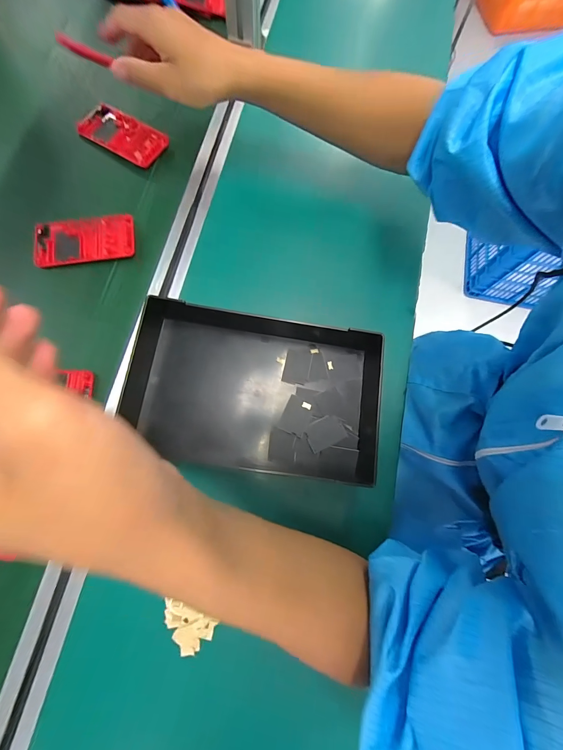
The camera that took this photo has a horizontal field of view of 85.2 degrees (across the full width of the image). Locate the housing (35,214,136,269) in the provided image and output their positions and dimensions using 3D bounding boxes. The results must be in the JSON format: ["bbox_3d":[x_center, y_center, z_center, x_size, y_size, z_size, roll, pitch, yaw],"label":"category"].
[{"bbox_3d":[-0.249,-0.171,0.385,0.121,0.013,0.063,-10,76,-4],"label":"housing"}]

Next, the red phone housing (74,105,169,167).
[{"bbox_3d":[-0.224,-0.337,0.428,0.126,0.013,0.062,30,77,6],"label":"red phone housing"}]

